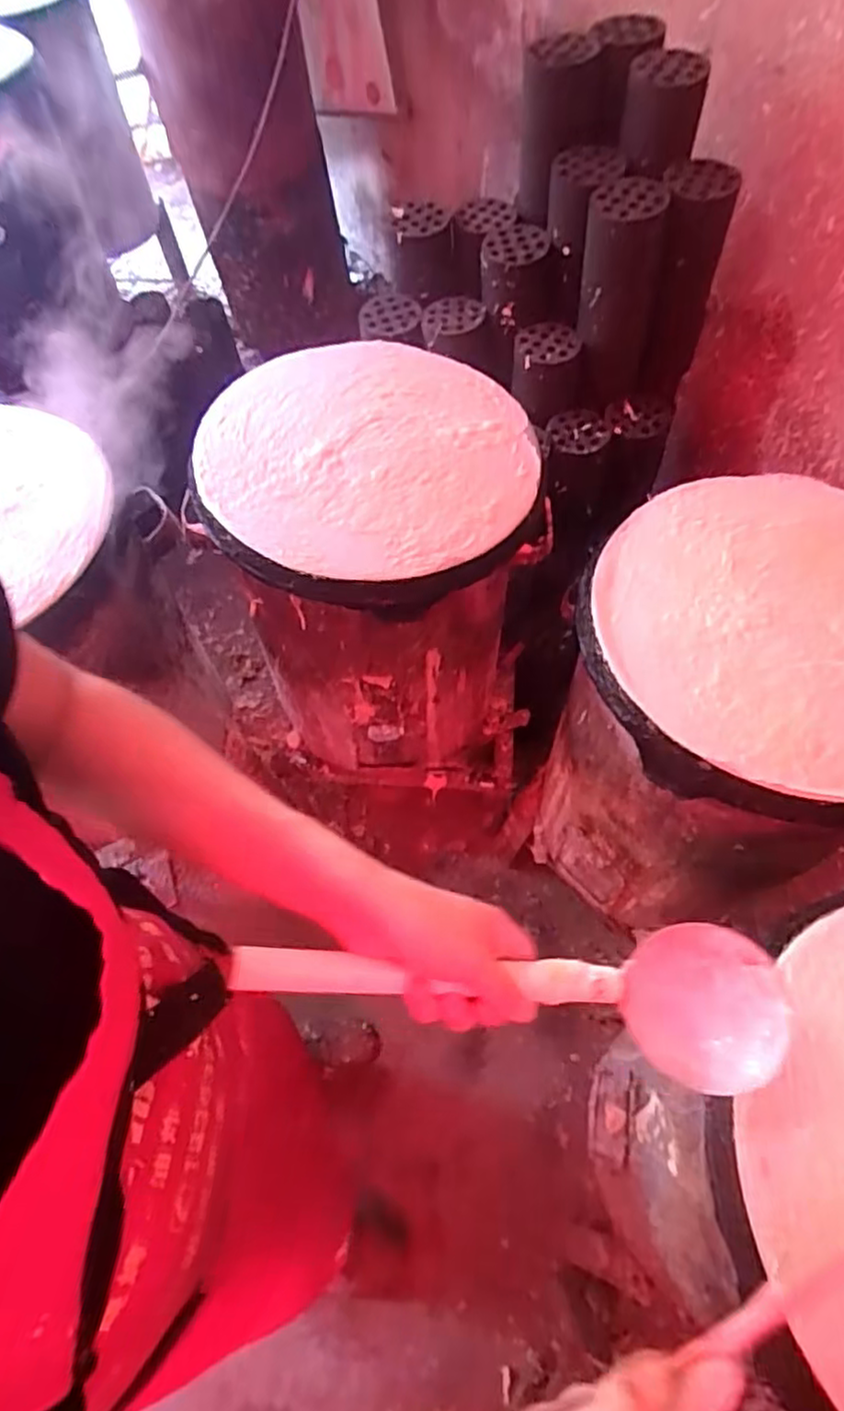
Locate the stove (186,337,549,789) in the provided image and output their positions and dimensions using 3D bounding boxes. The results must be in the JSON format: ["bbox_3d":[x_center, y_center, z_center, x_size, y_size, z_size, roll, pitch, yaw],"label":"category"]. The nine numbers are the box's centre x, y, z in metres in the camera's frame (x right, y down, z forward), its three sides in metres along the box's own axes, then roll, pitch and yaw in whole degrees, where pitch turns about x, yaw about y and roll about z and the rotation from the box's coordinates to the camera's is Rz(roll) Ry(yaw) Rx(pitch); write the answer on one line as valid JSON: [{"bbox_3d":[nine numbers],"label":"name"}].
[{"bbox_3d":[-0.052,-0.170,0.969,0.374,0.499,0.379,4,61,4],"label":"stove"}]

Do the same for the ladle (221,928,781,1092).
[{"bbox_3d":[0.058,0.160,0.385,0.318,0.059,0.087,12,60,-16],"label":"ladle"}]

